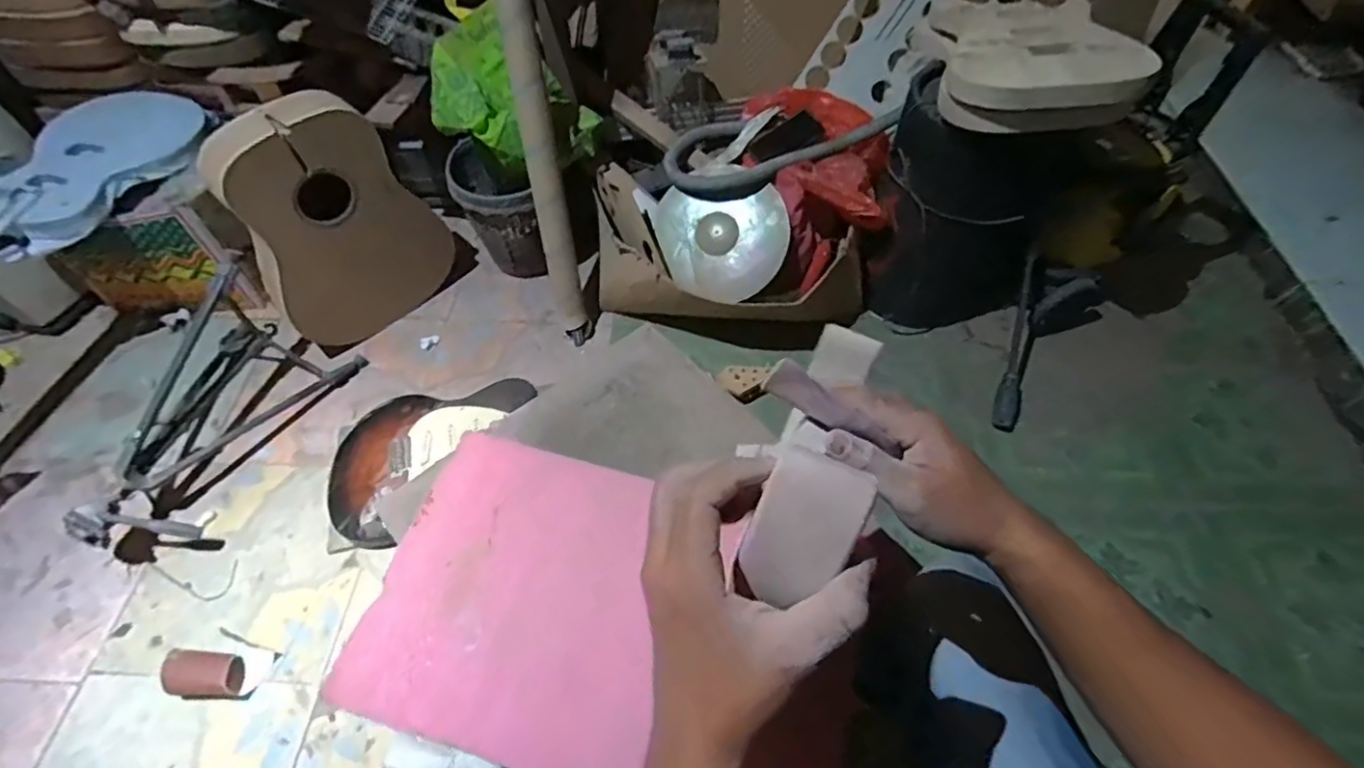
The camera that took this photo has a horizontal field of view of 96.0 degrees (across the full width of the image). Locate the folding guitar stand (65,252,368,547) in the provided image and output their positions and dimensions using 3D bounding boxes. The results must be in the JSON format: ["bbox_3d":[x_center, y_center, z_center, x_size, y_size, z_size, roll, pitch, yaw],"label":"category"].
[{"bbox_3d":[-0.972,0.023,1.175,0.333,0.279,0.536,21,58,13],"label":"folding guitar stand"}]

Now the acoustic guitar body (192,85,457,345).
[{"bbox_3d":[-0.690,-0.326,1.256,0.371,0.469,0.109,-35,63,-22],"label":"acoustic guitar body"}]

